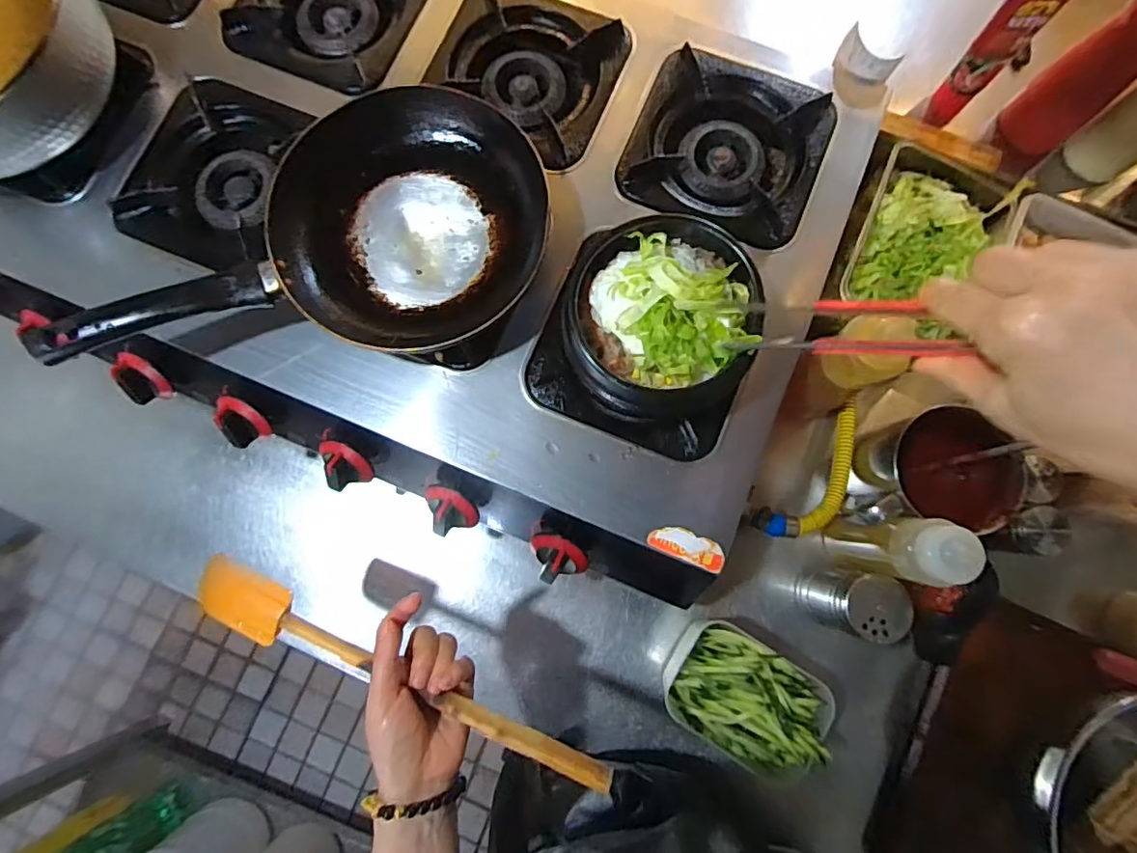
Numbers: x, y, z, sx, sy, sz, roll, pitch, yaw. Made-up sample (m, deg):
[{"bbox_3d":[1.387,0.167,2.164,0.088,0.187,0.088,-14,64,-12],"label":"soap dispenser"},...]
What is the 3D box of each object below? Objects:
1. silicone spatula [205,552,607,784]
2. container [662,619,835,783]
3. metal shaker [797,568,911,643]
[{"bbox_3d":[-0.124,0.175,0.393,0.327,0.018,0.042,22,80,7],"label":"silicone spatula"},{"bbox_3d":[0.168,0.263,0.546,0.157,0.096,0.104,33,81,6],"label":"container"},{"bbox_3d":[0.286,0.179,0.567,0.058,0.120,0.058,0,80,0],"label":"metal shaker"}]

